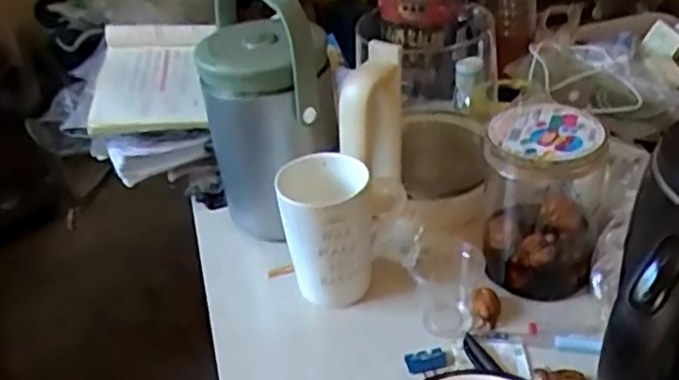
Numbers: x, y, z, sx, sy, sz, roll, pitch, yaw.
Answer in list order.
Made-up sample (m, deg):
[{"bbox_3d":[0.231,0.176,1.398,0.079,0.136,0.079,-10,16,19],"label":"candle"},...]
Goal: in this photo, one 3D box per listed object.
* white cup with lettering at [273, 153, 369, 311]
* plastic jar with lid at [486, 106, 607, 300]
[{"bbox_3d":[-0.010,0.040,0.664,0.081,0.124,0.077,-3,33,5],"label":"white cup with lettering"},{"bbox_3d":[0.183,0.005,0.651,0.097,0.154,0.113,4,35,15],"label":"plastic jar with lid"}]

